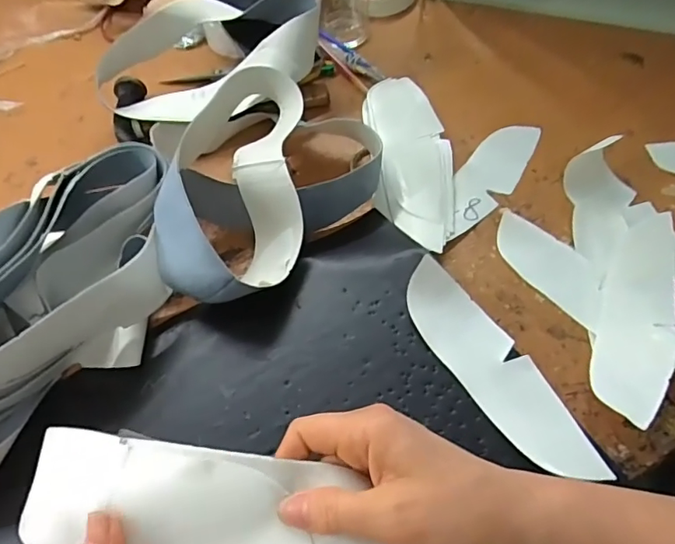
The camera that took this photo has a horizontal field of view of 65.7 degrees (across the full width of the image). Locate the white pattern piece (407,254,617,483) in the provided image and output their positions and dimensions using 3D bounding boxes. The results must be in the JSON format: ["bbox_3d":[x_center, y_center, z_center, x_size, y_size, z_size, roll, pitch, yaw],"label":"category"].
[{"bbox_3d":[0.122,0.073,0.400,0.055,0.022,0.190,-33,65,-11],"label":"white pattern piece"}]

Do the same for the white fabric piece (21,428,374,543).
[{"bbox_3d":[-0.064,0.128,0.271,0.213,0.036,0.068,9,75,3],"label":"white fabric piece"}]

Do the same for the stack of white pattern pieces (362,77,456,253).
[{"bbox_3d":[0.076,-0.120,0.542,0.079,0.019,0.229,-5,58,1],"label":"stack of white pattern pieces"}]

